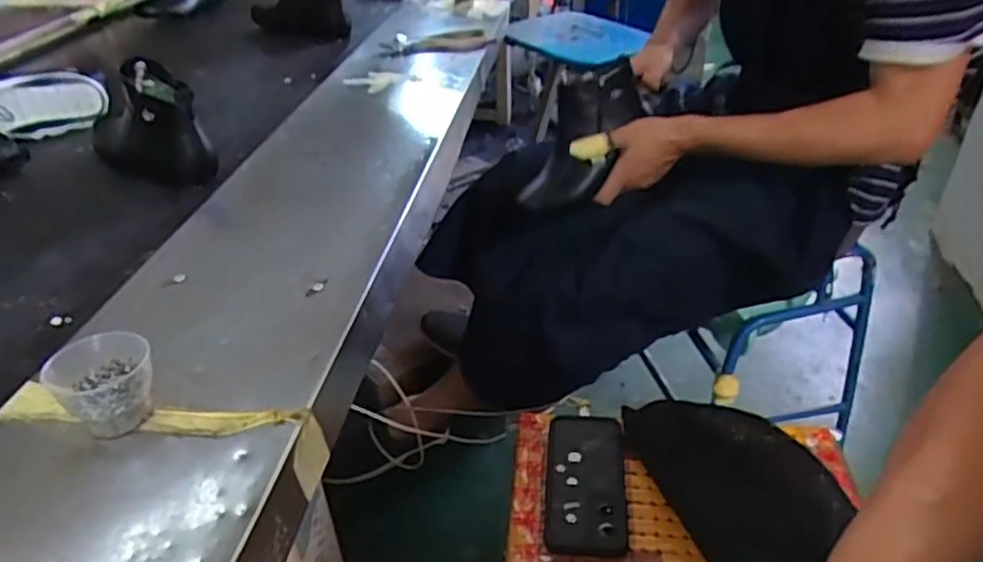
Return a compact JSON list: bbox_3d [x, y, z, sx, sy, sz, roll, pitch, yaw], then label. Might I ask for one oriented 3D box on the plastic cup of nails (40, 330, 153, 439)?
[{"bbox_3d":[-0.265,0.074,0.470,0.061,0.051,0.055,-16,40,-20],"label":"plastic cup of nails"}]

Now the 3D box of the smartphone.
[{"bbox_3d":[0.099,0.207,0.715,0.081,0.013,0.175,4,37,5],"label":"smartphone"}]

